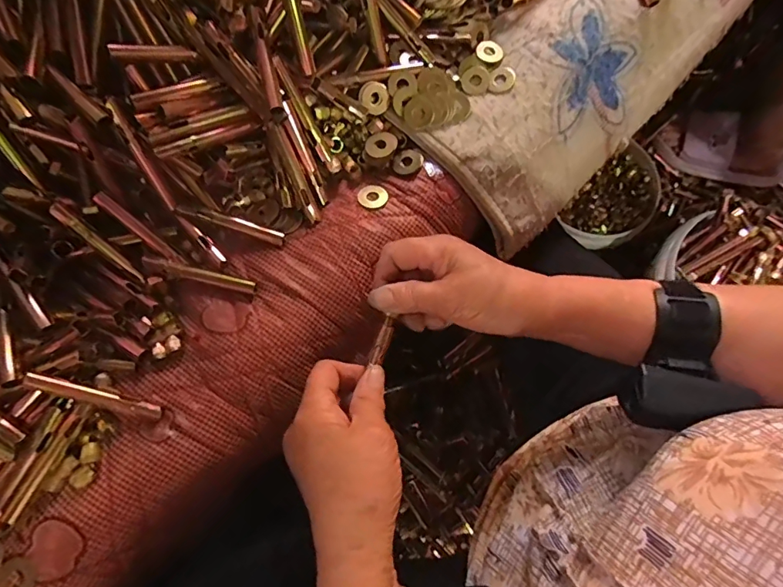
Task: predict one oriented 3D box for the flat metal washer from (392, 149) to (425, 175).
[{"bbox_3d":[0.014,-0.112,0.389,0.026,0.004,0.023,-30,74,0],"label":"flat metal washer"}]

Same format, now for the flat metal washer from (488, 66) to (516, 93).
[{"bbox_3d":[0.097,-0.188,0.401,0.022,0.004,0.027,17,75,5],"label":"flat metal washer"}]

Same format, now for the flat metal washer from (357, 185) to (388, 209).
[{"bbox_3d":[-0.016,-0.080,0.380,0.024,0.004,0.023,1,65,-3],"label":"flat metal washer"}]

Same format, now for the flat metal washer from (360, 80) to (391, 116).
[{"bbox_3d":[-0.014,-0.167,0.390,0.025,0.007,0.027,1,106,5],"label":"flat metal washer"}]

